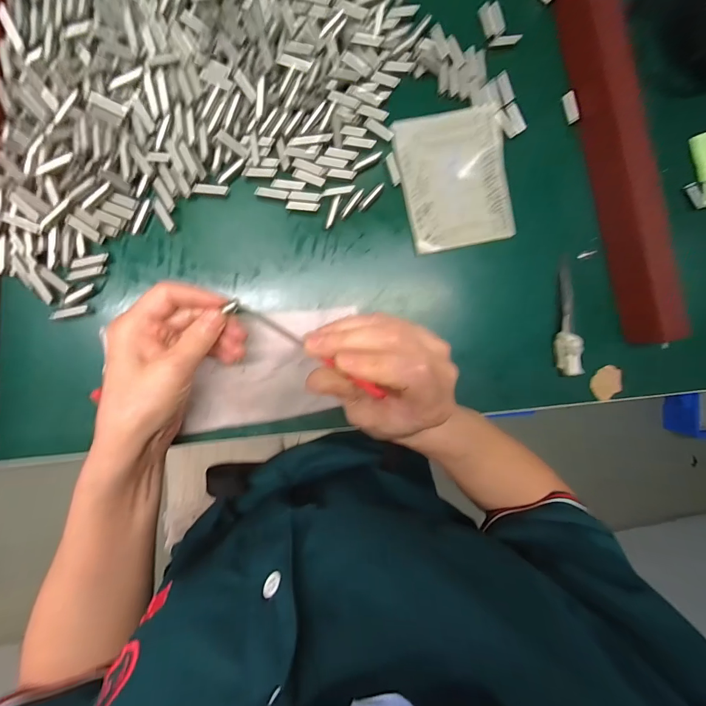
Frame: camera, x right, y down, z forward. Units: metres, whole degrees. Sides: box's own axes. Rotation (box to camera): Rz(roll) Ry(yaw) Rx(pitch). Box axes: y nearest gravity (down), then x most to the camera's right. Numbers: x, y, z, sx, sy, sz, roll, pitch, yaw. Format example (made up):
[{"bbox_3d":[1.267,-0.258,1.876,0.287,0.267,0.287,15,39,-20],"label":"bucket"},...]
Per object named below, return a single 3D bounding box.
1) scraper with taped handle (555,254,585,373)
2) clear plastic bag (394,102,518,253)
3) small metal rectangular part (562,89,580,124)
[{"bbox_3d":[0.188,-0.033,0.311,0.013,0.023,0.104,-1,92,-8],"label":"scraper with taped handle"},{"bbox_3d":[0.086,-0.145,0.299,0.090,0.008,0.109,-12,94,-8],"label":"clear plastic bag"},{"bbox_3d":[0.186,-0.210,0.304,0.007,0.005,0.026,-15,94,-8],"label":"small metal rectangular part"}]

